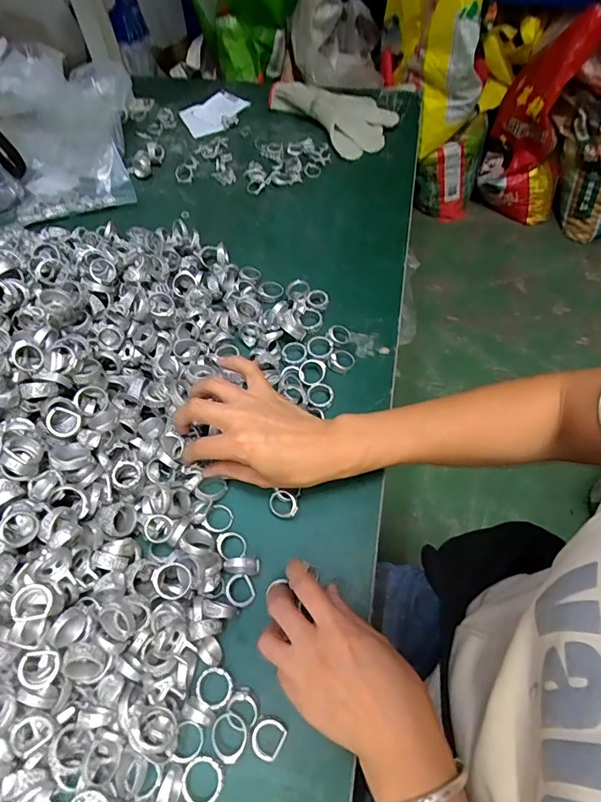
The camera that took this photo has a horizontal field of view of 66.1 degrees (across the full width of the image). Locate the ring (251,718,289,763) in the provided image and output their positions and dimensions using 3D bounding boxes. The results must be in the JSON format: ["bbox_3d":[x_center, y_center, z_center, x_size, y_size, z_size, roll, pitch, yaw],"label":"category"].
[{"bbox_3d":[-0.022,0.229,0.313,0.022,0.007,0.023,25,71,6],"label":"ring"}]

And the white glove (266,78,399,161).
[{"bbox_3d":[0.051,-0.425,0.681,0.107,0.046,0.195,-39,68,-20],"label":"white glove"}]

